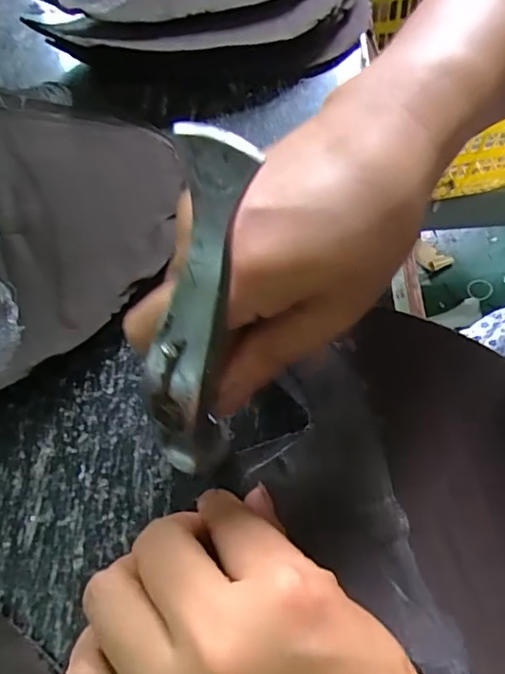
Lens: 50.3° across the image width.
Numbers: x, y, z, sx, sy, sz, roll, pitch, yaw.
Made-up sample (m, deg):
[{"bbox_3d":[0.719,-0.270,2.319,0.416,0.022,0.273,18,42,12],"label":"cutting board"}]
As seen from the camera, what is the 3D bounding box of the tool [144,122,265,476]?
[{"bbox_3d":[-0.016,-0.004,0.153,0.024,0.105,0.009,11,28,4],"label":"tool"}]

